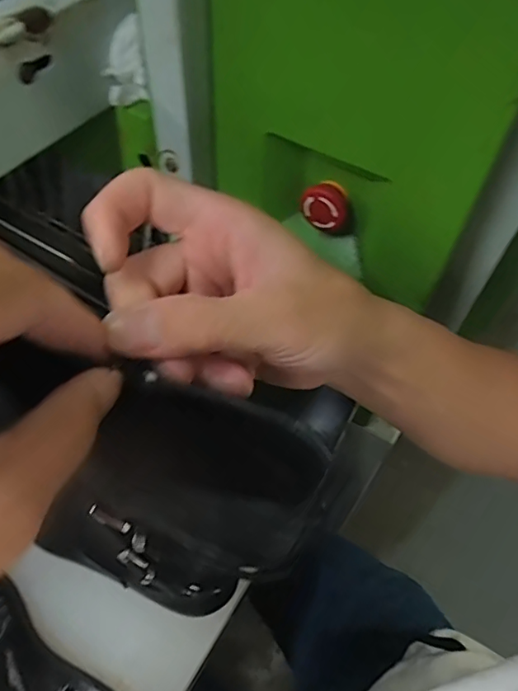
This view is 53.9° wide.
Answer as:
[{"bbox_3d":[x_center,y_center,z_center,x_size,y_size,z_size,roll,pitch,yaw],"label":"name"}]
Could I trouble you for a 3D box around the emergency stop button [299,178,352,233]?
[{"bbox_3d":[0.051,-0.108,0.393,0.036,0.038,0.017,27,57,17],"label":"emergency stop button"}]

